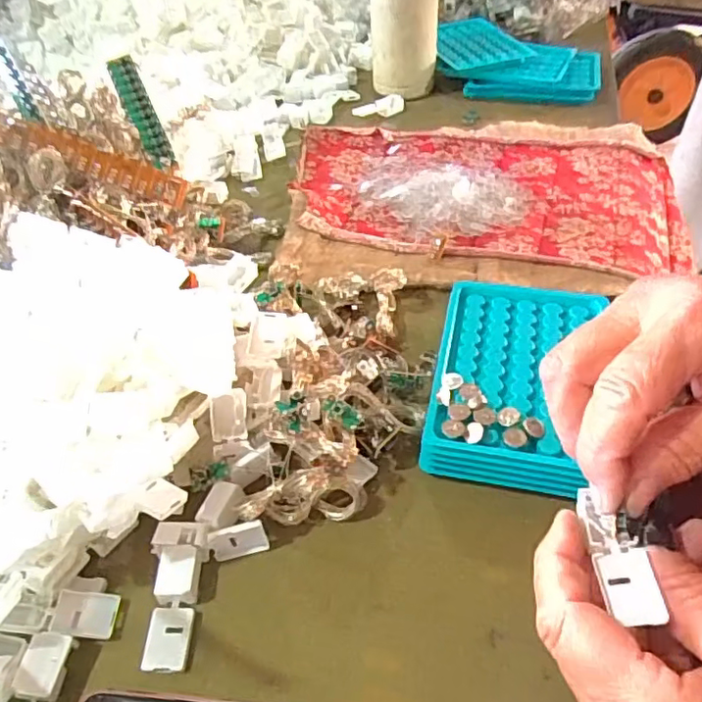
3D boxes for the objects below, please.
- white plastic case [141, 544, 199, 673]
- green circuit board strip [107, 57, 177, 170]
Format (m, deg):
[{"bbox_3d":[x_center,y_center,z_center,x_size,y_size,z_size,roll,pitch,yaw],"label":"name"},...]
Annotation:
[{"bbox_3d":[-0.083,0.119,0.278,0.019,0.013,0.053,-3,46,1],"label":"white plastic case"},{"bbox_3d":[-0.163,-0.186,0.465,0.019,0.013,0.121,-21,69,-19],"label":"green circuit board strip"}]

